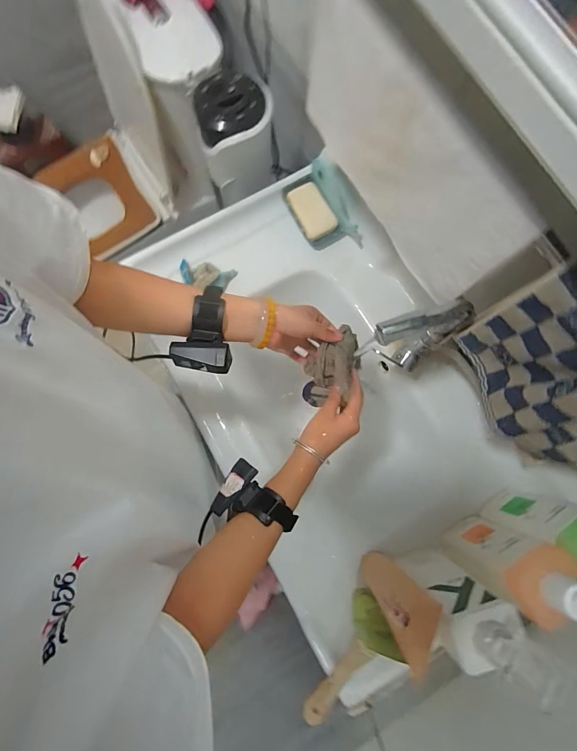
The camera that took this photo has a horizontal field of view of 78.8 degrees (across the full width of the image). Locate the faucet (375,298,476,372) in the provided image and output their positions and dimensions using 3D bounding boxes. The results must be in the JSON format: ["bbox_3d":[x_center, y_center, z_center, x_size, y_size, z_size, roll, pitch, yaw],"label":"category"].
[{"bbox_3d":[0.170,-0.044,0.481,0.137,0.170,0.051,-18,80,-3],"label":"faucet"}]

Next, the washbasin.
[{"bbox_3d":[0.061,-0.010,0.650,0.415,0.128,0.674,-24,80,-4],"label":"washbasin"}]

